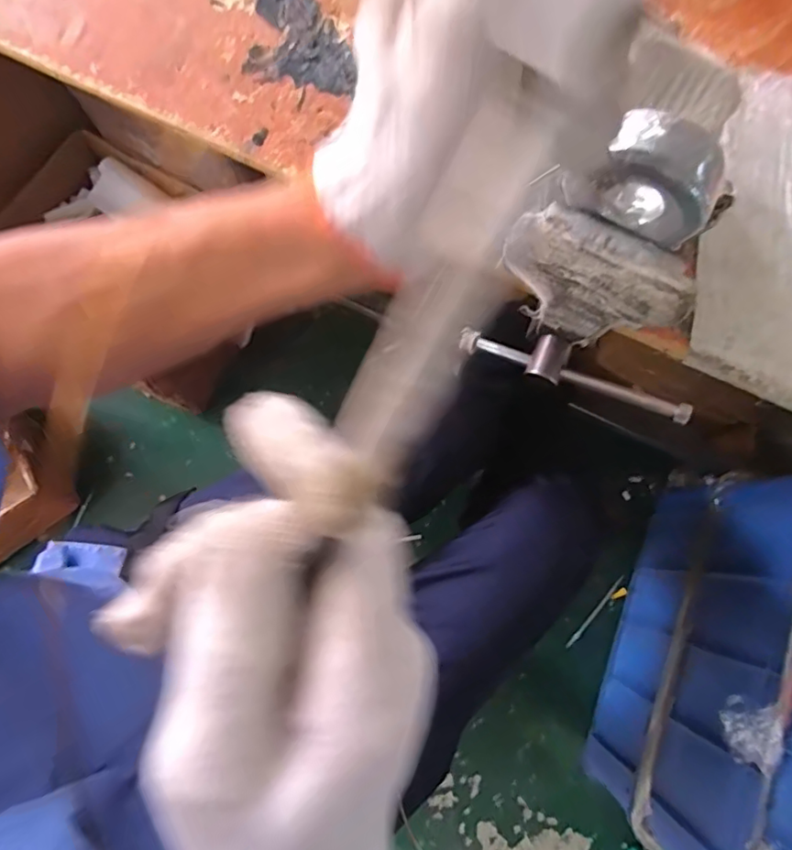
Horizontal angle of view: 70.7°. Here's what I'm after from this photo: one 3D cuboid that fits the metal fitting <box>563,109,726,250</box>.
[{"bbox_3d":[0.131,-0.126,0.284,0.070,0.050,0.031,26,78,2],"label":"metal fitting"}]

